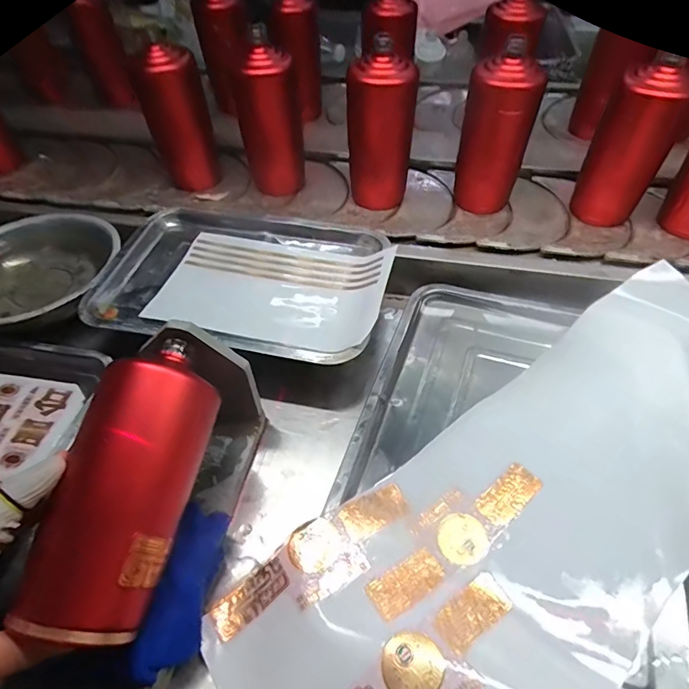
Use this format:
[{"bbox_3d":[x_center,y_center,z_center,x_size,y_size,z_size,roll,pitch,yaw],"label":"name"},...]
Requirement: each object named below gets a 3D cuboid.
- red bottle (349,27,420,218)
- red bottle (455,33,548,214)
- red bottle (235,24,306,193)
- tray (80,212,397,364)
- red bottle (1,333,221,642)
[{"bbox_3d":[0.048,-0.280,0.588,0.076,0.180,0.068,28,56,25],"label":"red bottle"},{"bbox_3d":[0.189,-0.262,0.566,0.065,0.187,0.067,-20,51,-13],"label":"red bottle"},{"bbox_3d":[-0.103,-0.299,0.612,0.081,0.177,0.073,-5,49,0],"label":"red bottle"},{"bbox_3d":[-0.108,-0.069,0.509,0.312,0.045,0.211,7,50,10],"label":"tray"},{"bbox_3d":[-0.142,0.085,0.300,0.064,0.061,0.185,8,66,10],"label":"red bottle"}]

